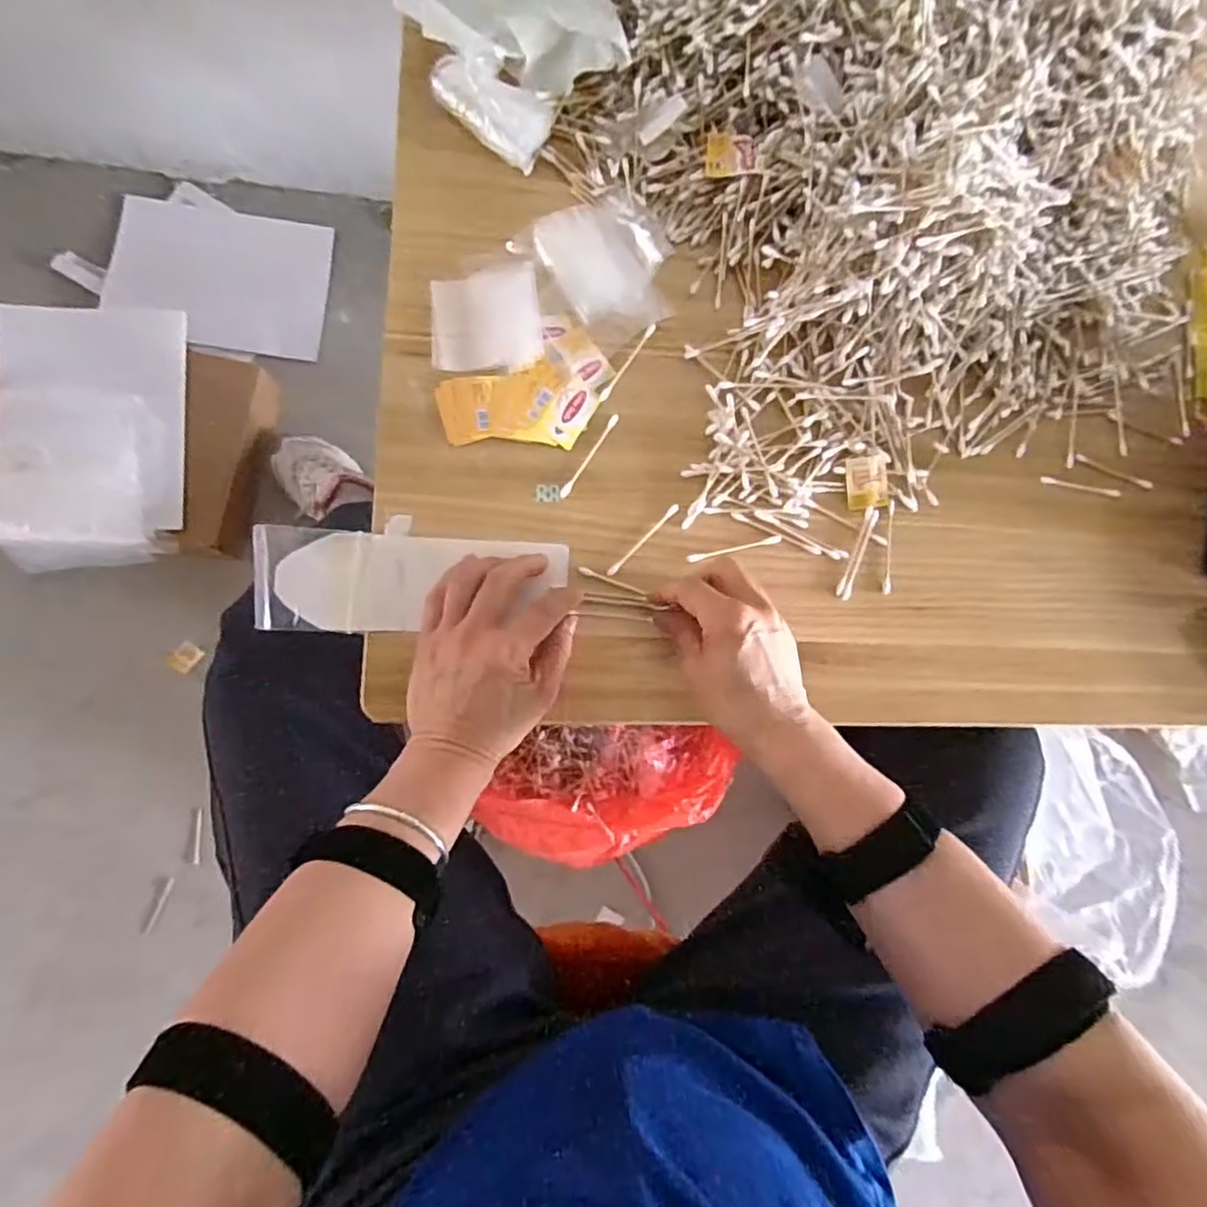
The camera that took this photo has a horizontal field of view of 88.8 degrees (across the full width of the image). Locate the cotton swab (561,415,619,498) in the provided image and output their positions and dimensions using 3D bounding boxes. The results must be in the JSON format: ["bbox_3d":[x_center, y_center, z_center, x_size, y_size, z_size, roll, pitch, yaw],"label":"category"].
[{"bbox_3d":[-0.010,-0.110,0.455,0.007,0.004,0.074,33,78,-3],"label":"cotton swab"}]

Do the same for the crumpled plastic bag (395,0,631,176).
[{"bbox_3d":[-0.074,-0.438,0.472,0.153,0.035,0.167,-44,90,-12],"label":"crumpled plastic bag"}]

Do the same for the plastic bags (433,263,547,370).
[{"bbox_3d":[-0.086,-0.211,0.452,0.078,0.010,0.077,-4,87,-9],"label":"plastic bags"}]

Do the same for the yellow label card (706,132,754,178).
[{"bbox_3d":[0.099,-0.353,0.484,0.036,0.004,0.047,3,70,7],"label":"yellow label card"}]

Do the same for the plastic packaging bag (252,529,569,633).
[{"bbox_3d":[-0.130,-0.014,0.424,0.209,0.018,0.068,2,83,-10],"label":"plastic packaging bag"}]

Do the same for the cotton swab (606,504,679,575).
[{"bbox_3d":[0.030,-0.047,0.456,0.006,0.009,0.076,45,78,-1],"label":"cotton swab"}]

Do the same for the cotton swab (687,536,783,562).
[{"bbox_3d":[0.101,-0.042,0.468,0.078,0.007,0.006,-13,84,-11],"label":"cotton swab"}]

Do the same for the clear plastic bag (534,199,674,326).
[{"bbox_3d":[0.010,-0.257,0.471,0.091,0.025,0.100,-28,87,-12],"label":"clear plastic bag"}]

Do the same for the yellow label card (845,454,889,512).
[{"bbox_3d":[0.210,-0.096,0.490,0.034,0.008,0.041,-10,107,-2],"label":"yellow label card"}]

